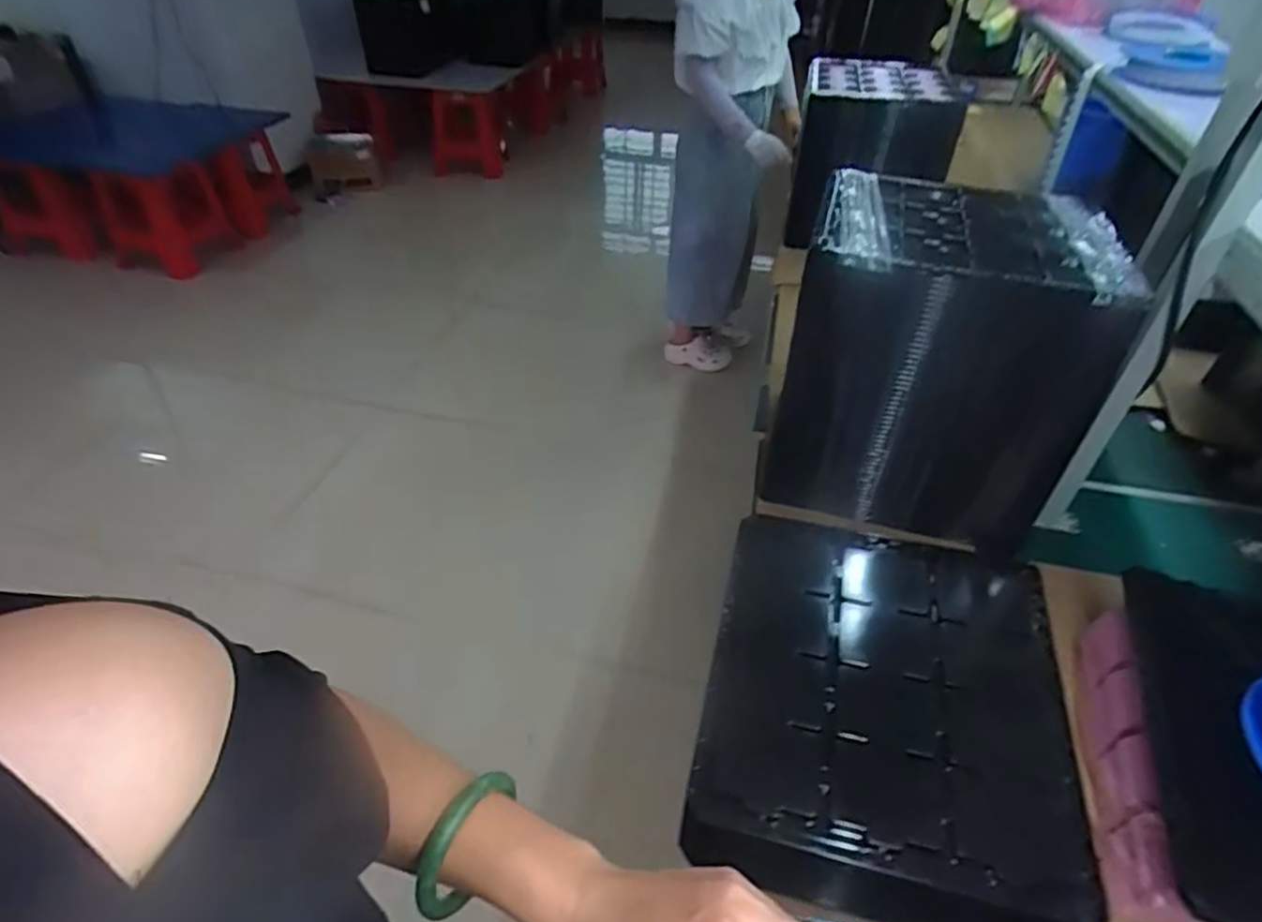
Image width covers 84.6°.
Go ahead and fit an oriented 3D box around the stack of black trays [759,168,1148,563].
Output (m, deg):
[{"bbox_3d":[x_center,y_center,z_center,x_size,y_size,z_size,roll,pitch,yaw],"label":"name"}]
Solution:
[{"bbox_3d":[0.446,-0.142,0.995,0.393,0.398,0.323,14,43,15],"label":"stack of black trays"}]

